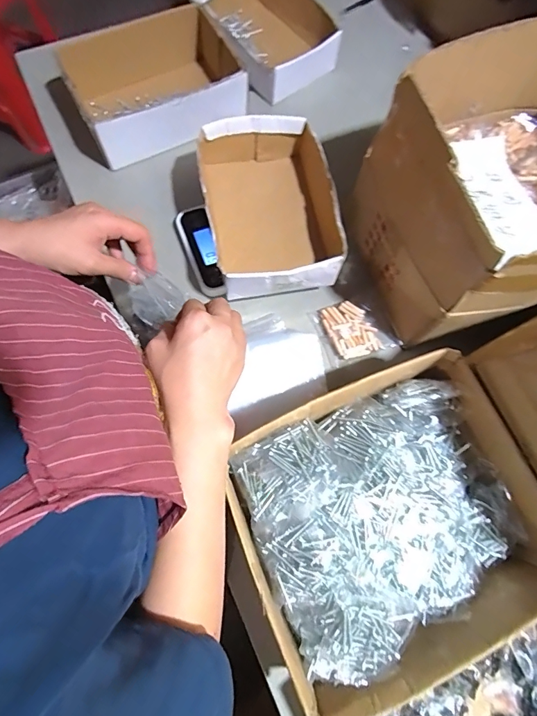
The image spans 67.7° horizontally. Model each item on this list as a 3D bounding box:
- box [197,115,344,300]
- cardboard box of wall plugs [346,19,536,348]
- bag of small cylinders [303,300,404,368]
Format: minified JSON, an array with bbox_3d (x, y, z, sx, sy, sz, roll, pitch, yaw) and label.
[{"bbox_3d":[0.006,-0.211,0.563,0.157,0.076,0.246,-10,74,-5],"label":"box"},{"bbox_3d":[0.317,-0.207,0.509,0.341,0.222,0.273,-19,75,-8],"label":"cardboard box of wall plugs"},{"bbox_3d":[0.121,-0.042,0.579,0.102,0.015,0.087,-20,75,-8],"label":"bag of small cylinders"}]

